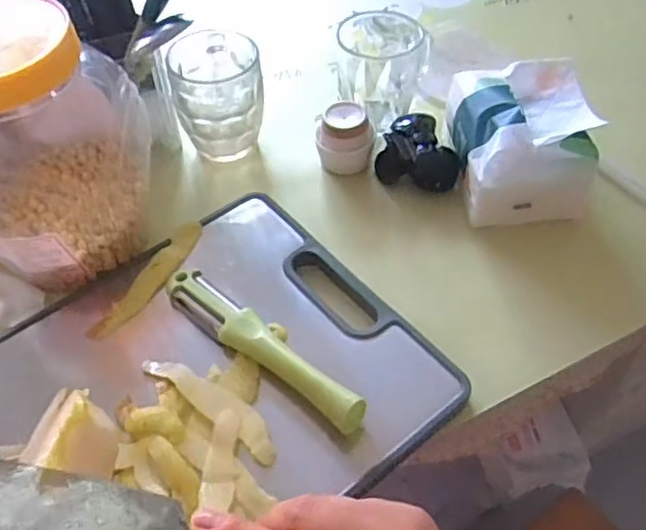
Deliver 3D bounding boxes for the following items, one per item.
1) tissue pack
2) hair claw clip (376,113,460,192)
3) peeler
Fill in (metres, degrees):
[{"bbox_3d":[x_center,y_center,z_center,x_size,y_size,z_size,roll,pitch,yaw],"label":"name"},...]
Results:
[{"bbox_3d":[0.160,-0.102,0.529,0.103,0.068,0.126,-2,51,0],"label":"tissue pack"},{"bbox_3d":[0.084,-0.102,0.566,0.069,0.035,0.075,6,51,6],"label":"hair claw clip"},{"bbox_3d":[-0.043,0.051,0.430,0.169,0.026,0.027,36,60,26],"label":"peeler"}]

